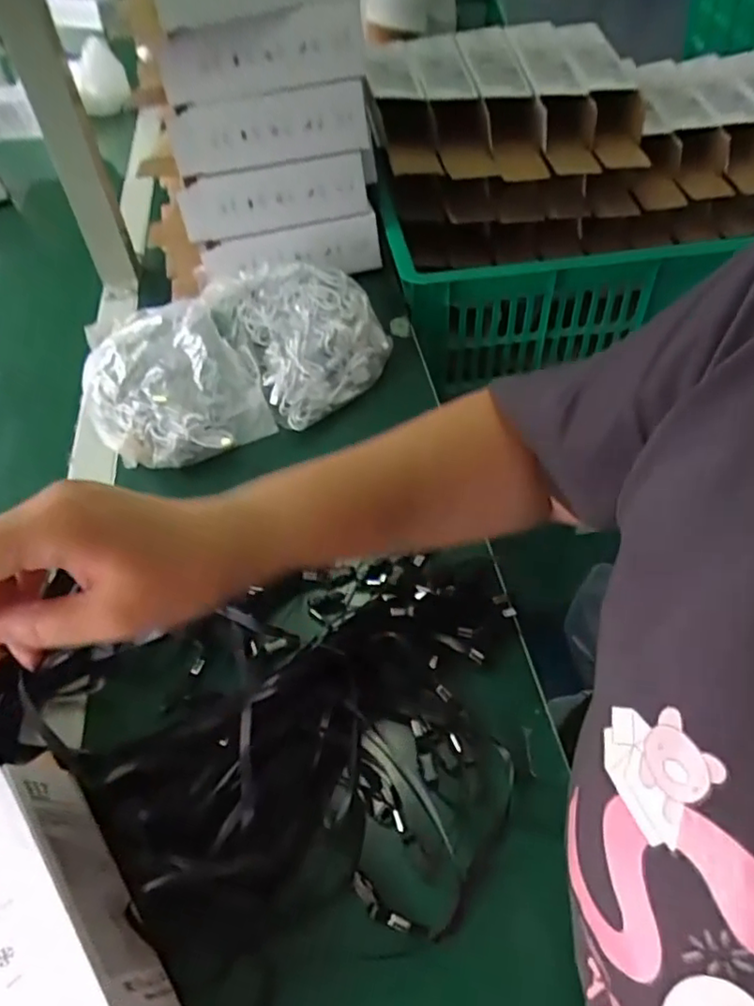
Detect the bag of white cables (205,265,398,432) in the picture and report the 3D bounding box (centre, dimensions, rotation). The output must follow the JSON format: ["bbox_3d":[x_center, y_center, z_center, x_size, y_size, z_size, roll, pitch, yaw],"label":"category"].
[{"bbox_3d":[-0.078,-0.171,0.606,0.132,0.078,0.179,-31,56,-20],"label":"bag of white cables"}]

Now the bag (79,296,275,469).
[{"bbox_3d":[-0.190,-0.118,0.575,0.153,0.066,0.175,-17,52,-10],"label":"bag"}]

